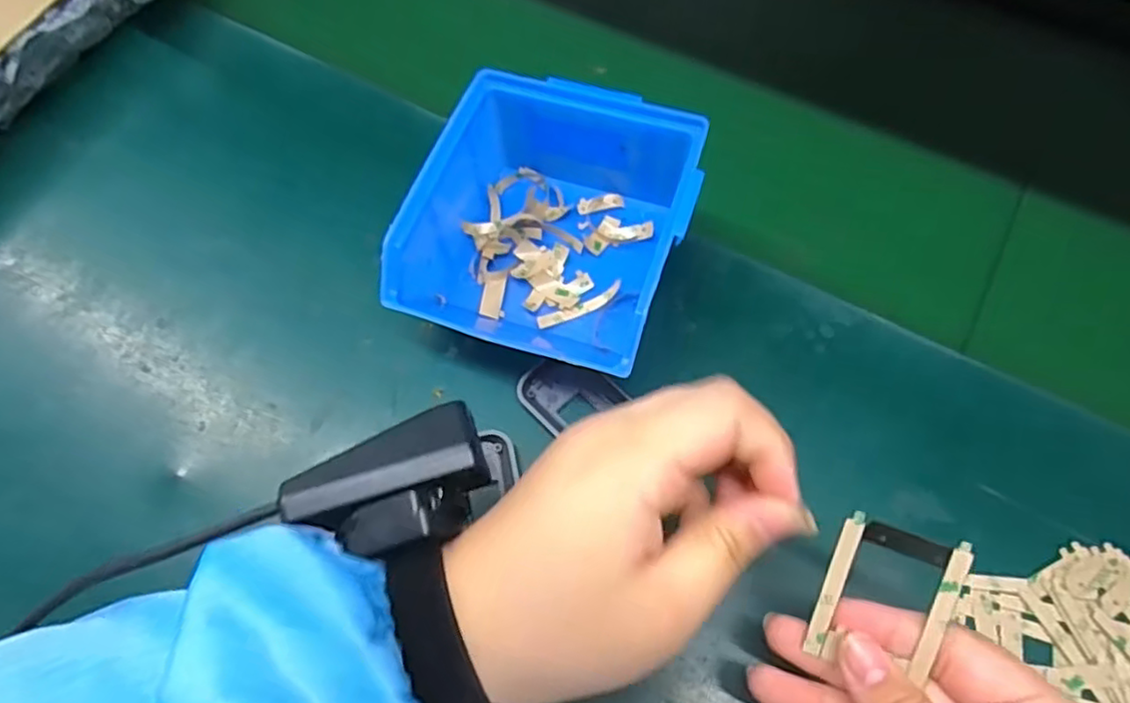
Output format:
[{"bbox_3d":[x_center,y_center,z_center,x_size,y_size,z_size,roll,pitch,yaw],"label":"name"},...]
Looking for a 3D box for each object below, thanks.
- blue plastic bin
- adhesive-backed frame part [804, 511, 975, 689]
[{"bbox_3d":[-0.005,-0.061,0.329,0.125,0.066,0.133,16,64,9],"label":"blue plastic bin"},{"bbox_3d":[0.109,0.083,0.223,0.040,0.004,0.050,16,97,15],"label":"adhesive-backed frame part"}]

